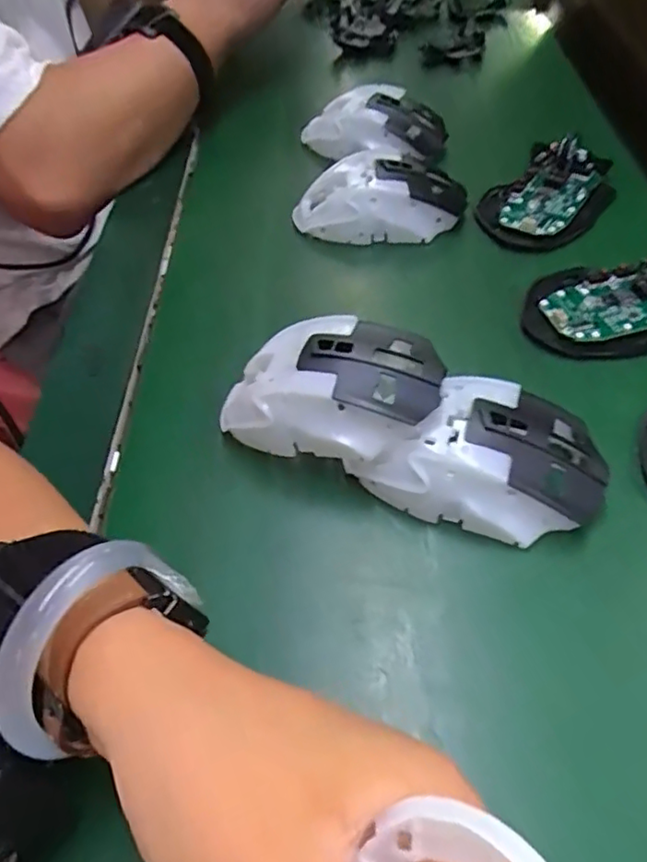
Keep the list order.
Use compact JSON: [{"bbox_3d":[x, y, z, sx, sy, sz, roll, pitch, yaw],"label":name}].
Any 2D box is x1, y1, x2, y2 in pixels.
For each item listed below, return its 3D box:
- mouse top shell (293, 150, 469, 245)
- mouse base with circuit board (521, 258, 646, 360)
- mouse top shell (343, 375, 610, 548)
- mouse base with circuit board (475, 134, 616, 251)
[{"bbox_3d":[0.037,-0.154,0.408,0.113,0.042,0.058,-2,47,6],"label":"mouse top shell"},{"bbox_3d":[0.169,-0.076,0.337,0.113,0.023,0.067,-9,46,-1],"label":"mouse base with circuit board"},{"bbox_3d":[0.070,0.010,0.271,0.104,0.034,0.061,6,48,13],"label":"mouse top shell"},{"bbox_3d":[0.150,-0.161,0.407,0.068,0.021,0.104,31,58,31],"label":"mouse base with circuit board"}]

